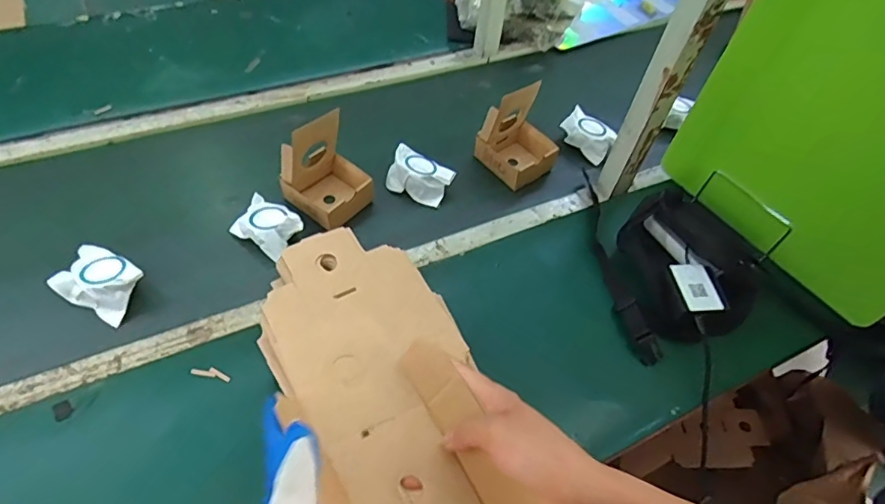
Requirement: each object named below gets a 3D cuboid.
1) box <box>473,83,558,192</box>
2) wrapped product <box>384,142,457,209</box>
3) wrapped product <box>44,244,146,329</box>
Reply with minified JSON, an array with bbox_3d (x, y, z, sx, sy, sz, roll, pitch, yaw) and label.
[{"bbox_3d":[0.136,-0.207,0.899,0.104,0.143,0.123,-34,62,-28],"label":"box"},{"bbox_3d":[-0.037,-0.124,0.887,0.108,0.054,0.069,22,53,11],"label":"wrapped product"},{"bbox_3d":[-0.461,0.039,0.708,0.104,0.050,0.076,24,53,12],"label":"wrapped product"}]

